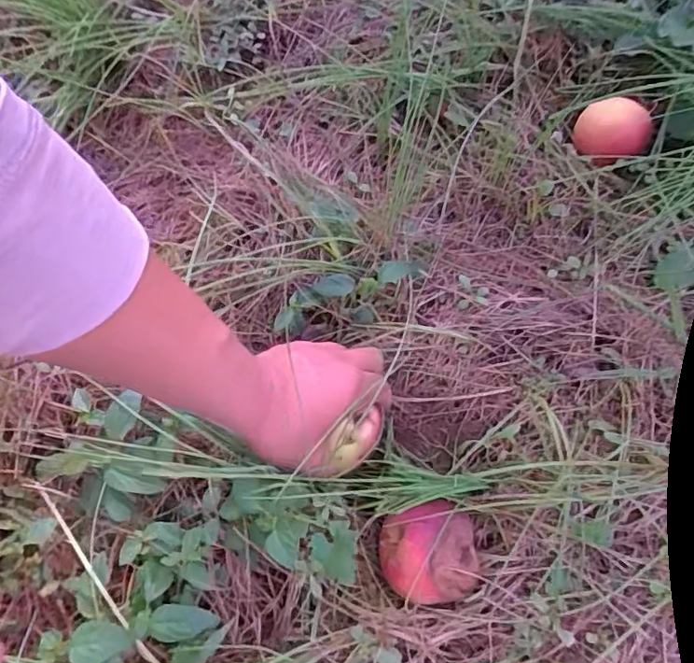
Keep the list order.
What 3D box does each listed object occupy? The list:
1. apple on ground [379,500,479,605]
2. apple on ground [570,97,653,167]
[{"bbox_3d":[0.064,0.174,0.437,0.073,0.058,0.066,-9,65,-3],"label":"apple on ground"},{"bbox_3d":[0.279,-0.202,0.587,0.068,0.053,0.062,-9,65,-3],"label":"apple on ground"}]

